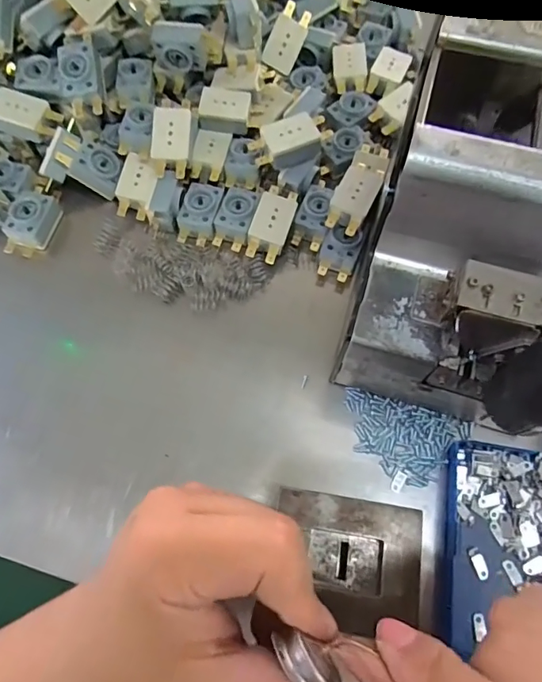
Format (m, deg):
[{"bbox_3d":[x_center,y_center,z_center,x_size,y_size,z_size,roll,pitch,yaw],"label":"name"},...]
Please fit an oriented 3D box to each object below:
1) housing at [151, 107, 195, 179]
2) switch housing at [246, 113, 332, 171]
[{"bbox_3d":[-0.072,-0.144,0.345,0.028,0.015,0.048,6,95,-5],"label":"housing"},{"bbox_3d":[0.014,-0.142,0.344,0.057,0.029,0.024,-24,71,-8],"label":"switch housing"}]

